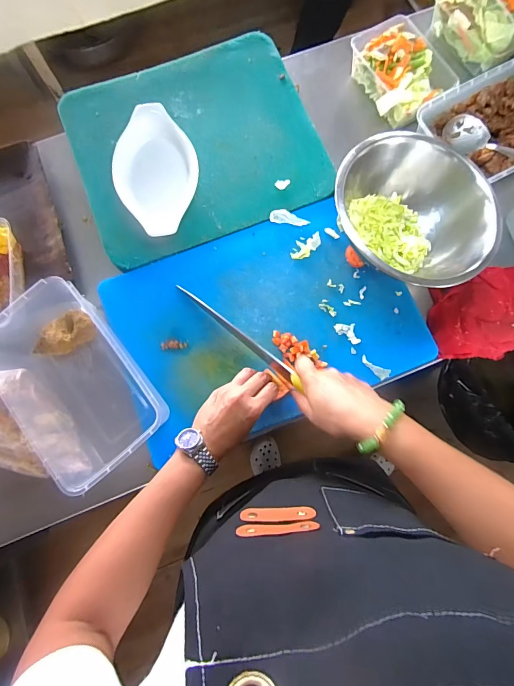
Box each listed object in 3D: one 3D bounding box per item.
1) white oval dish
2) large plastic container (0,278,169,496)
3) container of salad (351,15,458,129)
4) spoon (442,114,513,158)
[{"bbox_3d":[-0.160,-0.272,0.576,0.125,0.033,0.216,-11,80,-2],"label":"white oval dish"},{"bbox_3d":[-0.259,0.046,0.493,0.167,0.078,0.284,-39,82,-7],"label":"large plastic container"},{"bbox_3d":[0.250,-0.474,0.624,0.132,0.056,0.180,-22,80,-4],"label":"container of salad"},{"bbox_3d":[0.387,-0.299,0.556,0.047,0.032,0.209,-40,60,-7],"label":"spoon"}]

